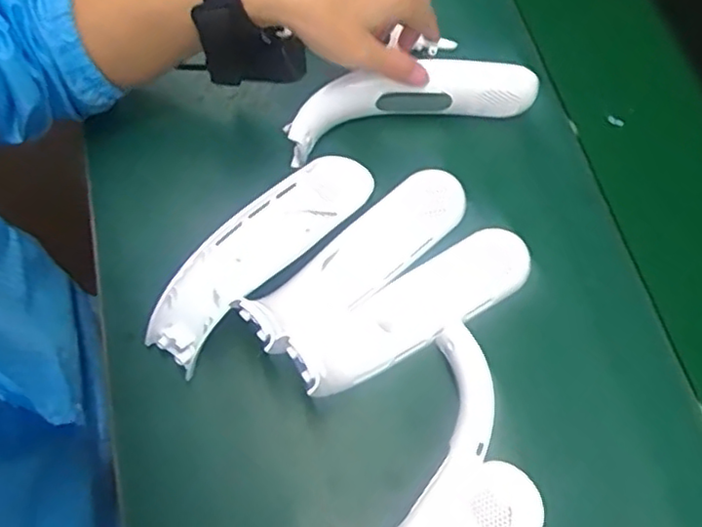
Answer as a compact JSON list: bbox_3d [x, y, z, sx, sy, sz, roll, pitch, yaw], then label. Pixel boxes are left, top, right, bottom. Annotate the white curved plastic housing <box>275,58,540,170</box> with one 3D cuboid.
[{"bbox_3d":[0.046,-0.122,0.499,0.192,0.049,0.038,-11,65,-6],"label":"white curved plastic housing"}]

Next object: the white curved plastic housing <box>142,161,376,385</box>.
[{"bbox_3d":[-0.061,-0.010,0.463,0.054,0.055,0.201,40,71,15],"label":"white curved plastic housing"}]

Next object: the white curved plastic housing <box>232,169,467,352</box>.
[{"bbox_3d":[0.007,0.000,0.471,0.183,0.036,0.050,-38,72,-17],"label":"white curved plastic housing"}]

